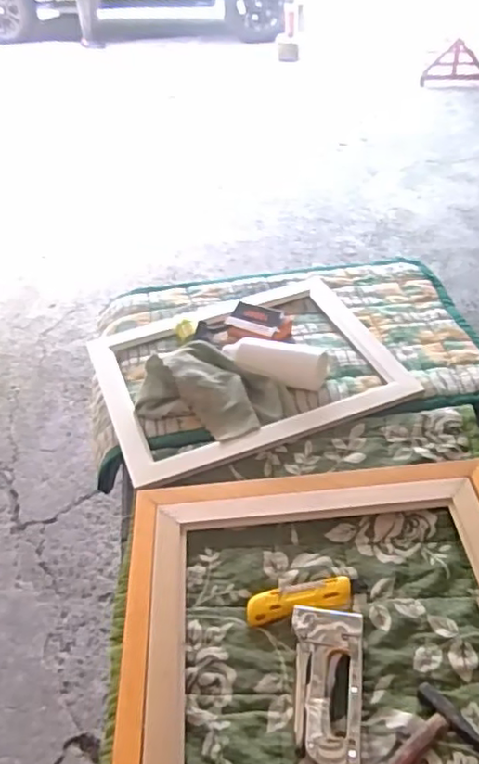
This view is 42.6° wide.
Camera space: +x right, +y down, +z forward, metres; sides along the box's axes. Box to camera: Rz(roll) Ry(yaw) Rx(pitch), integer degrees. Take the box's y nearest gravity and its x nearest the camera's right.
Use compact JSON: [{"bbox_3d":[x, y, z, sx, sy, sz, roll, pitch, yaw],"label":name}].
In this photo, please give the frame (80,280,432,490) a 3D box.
[{"bbox_3d":[0.008,-0.033,1.059,0.481,0.020,0.383,-17,43,-13],"label":"frame"}]

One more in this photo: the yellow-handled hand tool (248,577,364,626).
[{"bbox_3d":[0.080,0.259,0.734,0.141,0.011,0.041,-9,42,-4],"label":"yellow-handled hand tool"}]

